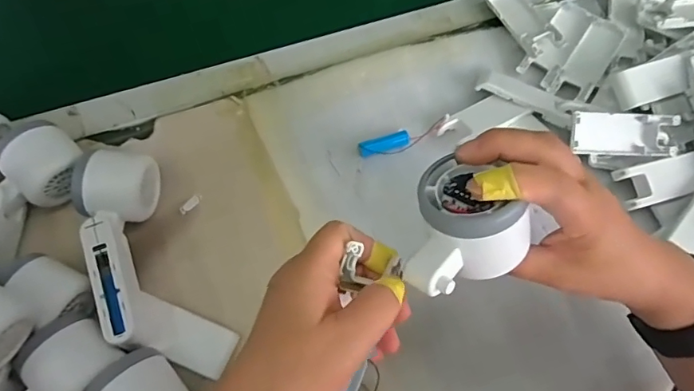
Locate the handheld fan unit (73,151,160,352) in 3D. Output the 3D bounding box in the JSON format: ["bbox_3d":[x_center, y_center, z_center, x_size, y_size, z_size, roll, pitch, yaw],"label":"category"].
[{"bbox_3d":[-0.190,0.040,0.414,0.060,0.056,0.171,-6,69,-6],"label":"handheld fan unit"}]

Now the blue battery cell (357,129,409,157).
[{"bbox_3d":[0.037,-0.051,0.492,0.052,0.011,0.017,-13,67,-10],"label":"blue battery cell"}]

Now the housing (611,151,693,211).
[{"bbox_3d":[0.308,-0.016,0.478,0.093,0.015,0.039,-13,67,-10],"label":"housing"}]

